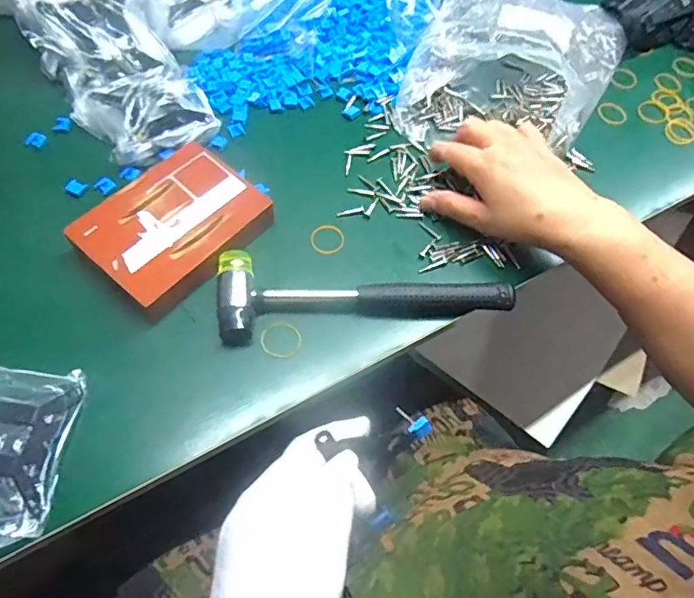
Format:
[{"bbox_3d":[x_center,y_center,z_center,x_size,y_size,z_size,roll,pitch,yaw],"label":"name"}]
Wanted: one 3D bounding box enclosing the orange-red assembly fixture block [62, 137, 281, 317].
[{"bbox_3d":[-0.147,-0.060,0.450,0.108,0.031,0.146,40,67,15],"label":"orange-red assembly fixture block"}]

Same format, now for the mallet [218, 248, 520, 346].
[{"bbox_3d":[0.015,-0.014,0.443,0.238,0.032,0.075,-6,64,-7],"label":"mallet"}]

